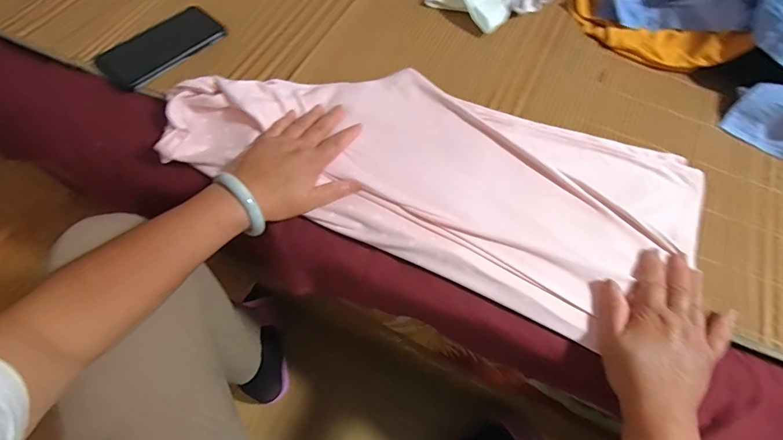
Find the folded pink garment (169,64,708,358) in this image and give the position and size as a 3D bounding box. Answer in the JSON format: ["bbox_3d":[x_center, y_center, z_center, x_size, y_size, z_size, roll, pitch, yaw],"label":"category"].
[{"bbox_3d":[0.042,-0.060,0.472,0.624,0.041,0.252,17,65,5],"label":"folded pink garment"}]

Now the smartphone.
[{"bbox_3d":[-0.317,-0.241,0.565,0.075,0.015,0.159,40,70,17],"label":"smartphone"}]

